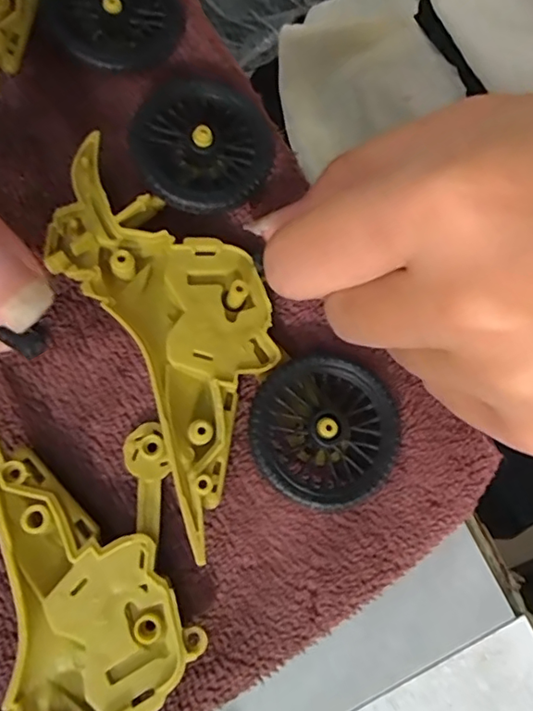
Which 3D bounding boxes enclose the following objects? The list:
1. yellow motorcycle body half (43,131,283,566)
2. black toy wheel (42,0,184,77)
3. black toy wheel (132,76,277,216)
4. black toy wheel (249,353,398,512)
[{"bbox_3d":[-0.022,-0.010,0.141,0.044,0.013,0.097,-29,81,-6],"label":"yellow motorcycle body half"},{"bbox_3d":[-0.044,-0.100,0.158,0.036,0.009,0.037,0,79,-1],"label":"black toy wheel"},{"bbox_3d":[-0.017,-0.058,0.152,0.037,0.013,0.039,0,79,-1],"label":"black toy wheel"},{"bbox_3d":[0.015,0.018,0.136,0.036,0.007,0.036,0,79,-1],"label":"black toy wheel"}]

